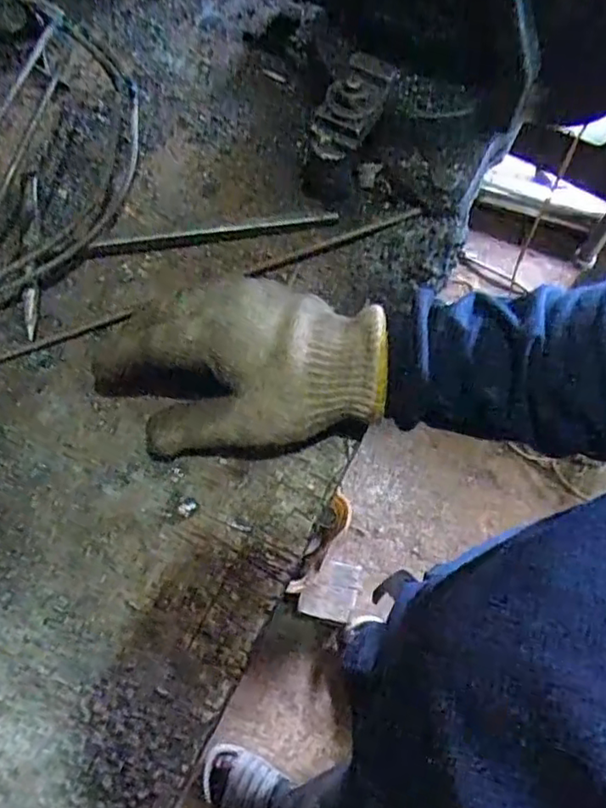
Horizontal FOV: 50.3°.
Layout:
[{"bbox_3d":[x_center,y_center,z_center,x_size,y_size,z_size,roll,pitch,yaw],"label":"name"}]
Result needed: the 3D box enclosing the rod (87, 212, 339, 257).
[{"bbox_3d":[-0.062,-0.118,0.448,0.171,0.010,0.012,-7,67,-7],"label":"rod"}]

